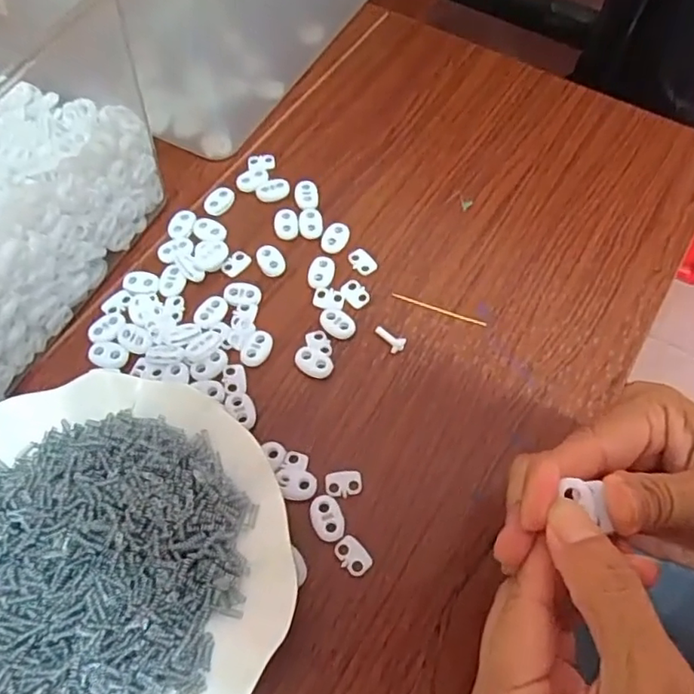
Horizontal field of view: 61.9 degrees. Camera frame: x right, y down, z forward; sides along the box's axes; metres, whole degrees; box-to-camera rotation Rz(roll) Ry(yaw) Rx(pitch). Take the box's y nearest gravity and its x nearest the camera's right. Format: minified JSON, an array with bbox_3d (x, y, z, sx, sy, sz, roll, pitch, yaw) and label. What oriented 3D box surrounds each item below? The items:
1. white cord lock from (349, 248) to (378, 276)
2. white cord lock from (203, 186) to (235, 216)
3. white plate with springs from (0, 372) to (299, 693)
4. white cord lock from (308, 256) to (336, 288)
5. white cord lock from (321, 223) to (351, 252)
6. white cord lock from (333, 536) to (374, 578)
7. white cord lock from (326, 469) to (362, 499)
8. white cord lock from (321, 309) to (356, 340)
[{"bbox_3d":[0.010,-0.054,0.364,0.014,0.004,0.020,-37,68,-17],"label":"white cord lock"},{"bbox_3d":[-0.086,-0.099,0.389,0.017,0.004,0.022,34,67,16],"label":"white cord lock"},{"bbox_3d":[-0.121,0.101,0.270,0.178,0.024,0.179,0,63,0],"label":"white plate with springs"},{"bbox_3d":[-0.016,-0.046,0.359,0.016,0.004,0.022,6,63,3],"label":"white cord lock"},{"bbox_3d":[-0.007,-0.071,0.371,0.017,0.004,0.023,15,64,8],"label":"white cord lock"},{"bbox_3d":[0.003,0.102,0.283,0.013,0.004,0.020,-34,68,-16],"label":"white cord lock"},{"bbox_3d":[-0.002,0.070,0.300,0.019,0.004,0.014,-5,63,-3],"label":"white cord lock"},{"bbox_3d":[-0.006,-0.014,0.343,0.023,0.004,0.015,36,68,17],"label":"white cord lock"}]

